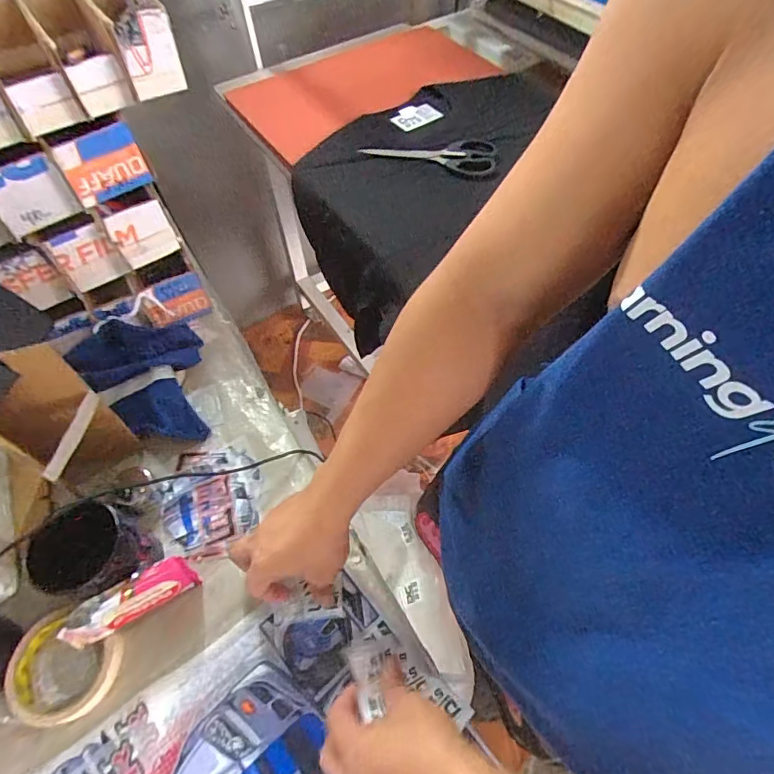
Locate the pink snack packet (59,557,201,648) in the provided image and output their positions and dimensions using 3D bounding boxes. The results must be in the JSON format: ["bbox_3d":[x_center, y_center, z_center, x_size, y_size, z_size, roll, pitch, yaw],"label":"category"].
[{"bbox_3d":[-0.239,0.200,0.449,0.108,0.072,0.020,-31,61,-17],"label":"pink snack packet"}]

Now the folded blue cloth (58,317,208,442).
[{"bbox_3d":[-0.283,-0.006,0.578,0.142,0.023,0.174,-20,78,-38],"label":"folded blue cloth"}]

